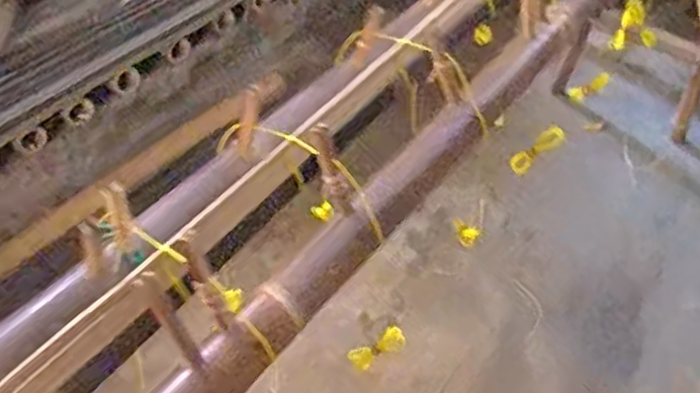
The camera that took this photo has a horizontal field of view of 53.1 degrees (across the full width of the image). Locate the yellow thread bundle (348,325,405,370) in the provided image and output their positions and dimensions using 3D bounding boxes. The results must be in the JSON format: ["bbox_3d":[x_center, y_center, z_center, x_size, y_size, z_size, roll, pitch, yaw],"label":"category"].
[{"bbox_3d":[0.030,0.159,0.738,0.064,0.029,0.021,-33,47,13],"label":"yellow thread bundle"}]

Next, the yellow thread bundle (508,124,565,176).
[{"bbox_3d":[0.250,-0.061,0.932,0.028,0.089,0.023,27,44,-18],"label":"yellow thread bundle"}]

